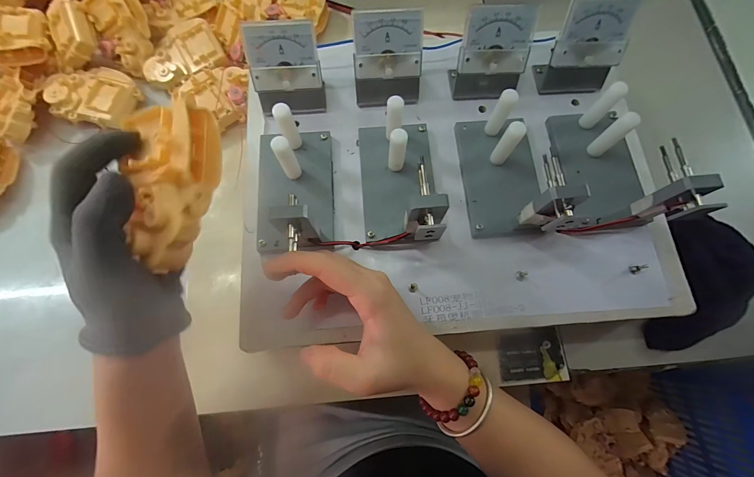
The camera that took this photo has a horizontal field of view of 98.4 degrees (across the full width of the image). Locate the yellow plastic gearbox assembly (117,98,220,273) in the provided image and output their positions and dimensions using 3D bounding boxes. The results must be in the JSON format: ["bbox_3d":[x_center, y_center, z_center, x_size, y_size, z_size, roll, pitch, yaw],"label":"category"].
[{"bbox_3d":[-0.118,-0.032,0.185,0.041,0.037,0.097,6,86,2],"label":"yellow plastic gearbox assembly"}]

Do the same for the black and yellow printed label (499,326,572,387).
[{"bbox_3d":[0.162,0.124,0.341,0.068,0.004,0.052,-6,74,-3],"label":"black and yellow printed label"}]

